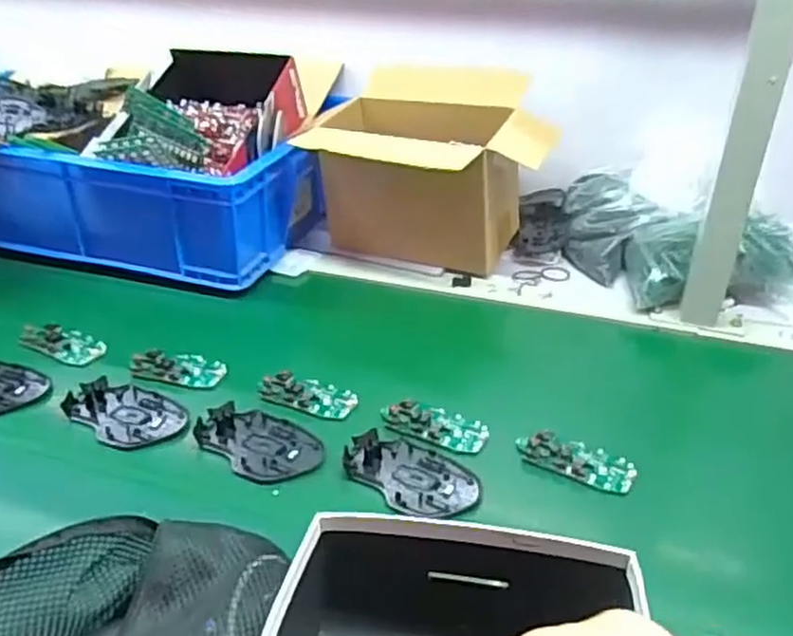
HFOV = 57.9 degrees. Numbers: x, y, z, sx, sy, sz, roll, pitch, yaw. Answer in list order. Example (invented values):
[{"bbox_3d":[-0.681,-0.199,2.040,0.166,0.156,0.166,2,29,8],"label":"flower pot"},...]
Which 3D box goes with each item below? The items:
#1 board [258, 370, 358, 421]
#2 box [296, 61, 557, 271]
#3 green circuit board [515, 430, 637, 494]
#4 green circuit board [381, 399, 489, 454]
[{"bbox_3d":[-0.084,0.072,0.681,0.091,0.012,0.046,11,33,15],"label":"board"},{"bbox_3d":[0.035,-0.183,0.916,0.299,0.203,0.222,10,33,13],"label":"box"},{"bbox_3d":[0.152,0.119,0.606,0.096,0.008,0.045,20,36,26],"label":"green circuit board"},{"bbox_3d":[0.034,0.096,0.646,0.096,0.009,0.044,12,34,17],"label":"green circuit board"}]

